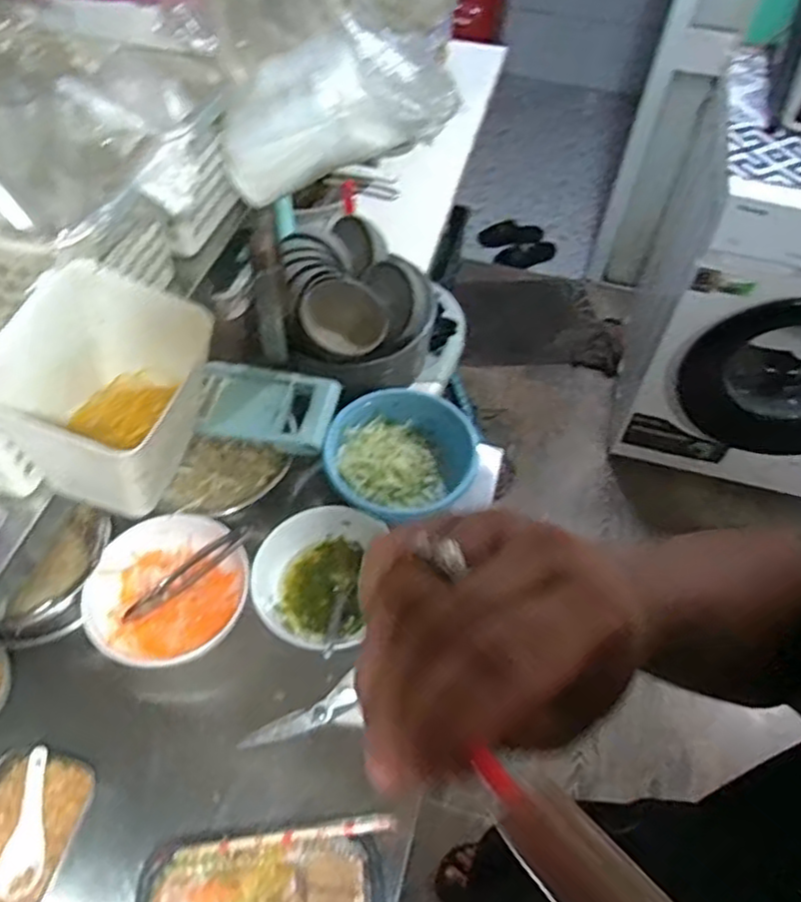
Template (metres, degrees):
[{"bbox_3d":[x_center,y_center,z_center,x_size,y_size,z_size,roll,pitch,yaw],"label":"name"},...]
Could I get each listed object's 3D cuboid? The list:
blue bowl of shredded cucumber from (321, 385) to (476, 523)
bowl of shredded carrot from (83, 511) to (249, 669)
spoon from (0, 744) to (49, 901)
[{"bbox_3d":[0.001,0.013,0.925,0.201,0.080,0.186,1,55,-2],"label":"blue bowl of shredded cucumber"},{"bbox_3d":[-0.267,0.164,0.796,0.179,0.083,0.174,1,55,-2],"label":"bowl of shredded carrot"},{"bbox_3d":[-0.359,0.356,0.665,0.037,0.029,0.125,0,55,-3],"label":"spoon"}]

